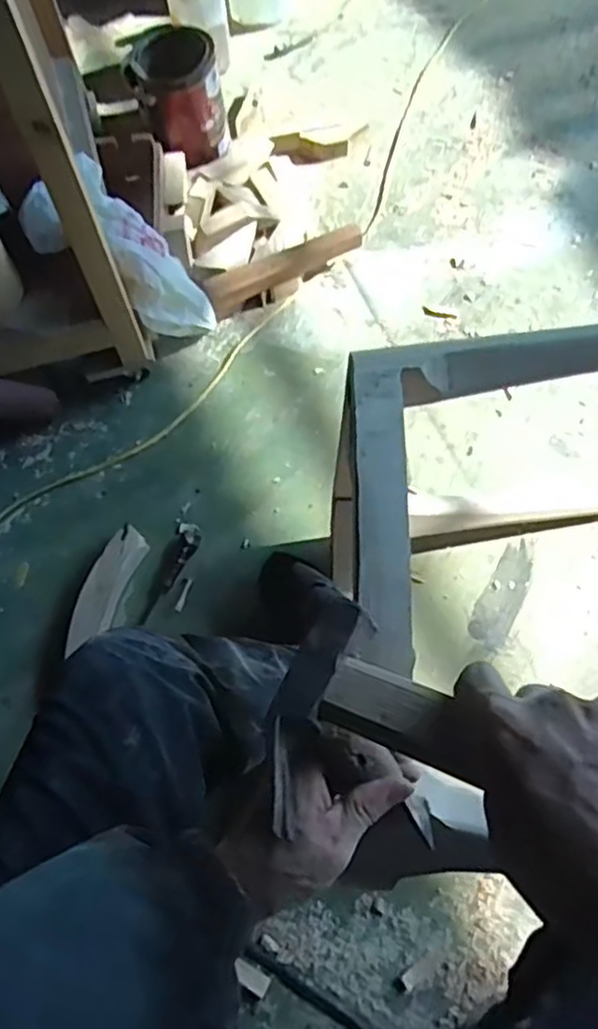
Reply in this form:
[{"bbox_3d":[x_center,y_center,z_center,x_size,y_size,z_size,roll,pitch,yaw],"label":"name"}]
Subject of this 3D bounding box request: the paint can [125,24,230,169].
[{"bbox_3d":[-0.237,-0.838,1.384,0.164,0.188,0.186,-22,64,-6],"label":"paint can"}]

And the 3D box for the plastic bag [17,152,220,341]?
[{"bbox_3d":[-0.264,-0.409,1.138,0.138,0.373,0.146,-15,59,31],"label":"plastic bag"}]

